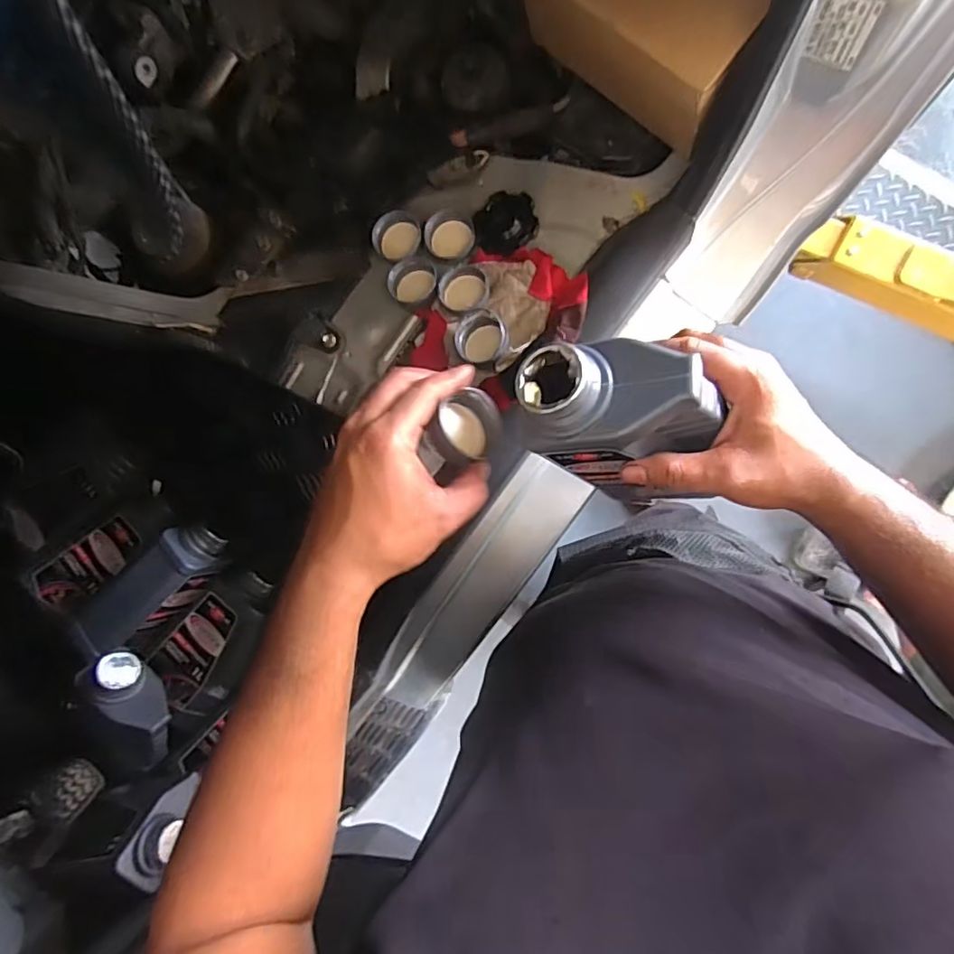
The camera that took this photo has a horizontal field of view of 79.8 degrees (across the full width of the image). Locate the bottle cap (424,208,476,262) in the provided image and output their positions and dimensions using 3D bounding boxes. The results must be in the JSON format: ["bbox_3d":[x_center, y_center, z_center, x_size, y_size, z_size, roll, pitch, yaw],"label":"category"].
[{"bbox_3d":[-0.026,-0.245,0.580,0.048,0.019,0.054,-24,84,8],"label":"bottle cap"}]

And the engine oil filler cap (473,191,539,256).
[{"bbox_3d":[0.028,-0.252,0.563,0.061,0.022,0.056,0,88,9],"label":"engine oil filler cap"}]

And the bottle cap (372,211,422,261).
[{"bbox_3d":[-0.080,-0.246,0.585,0.052,0.023,0.043,25,92,9],"label":"bottle cap"}]

